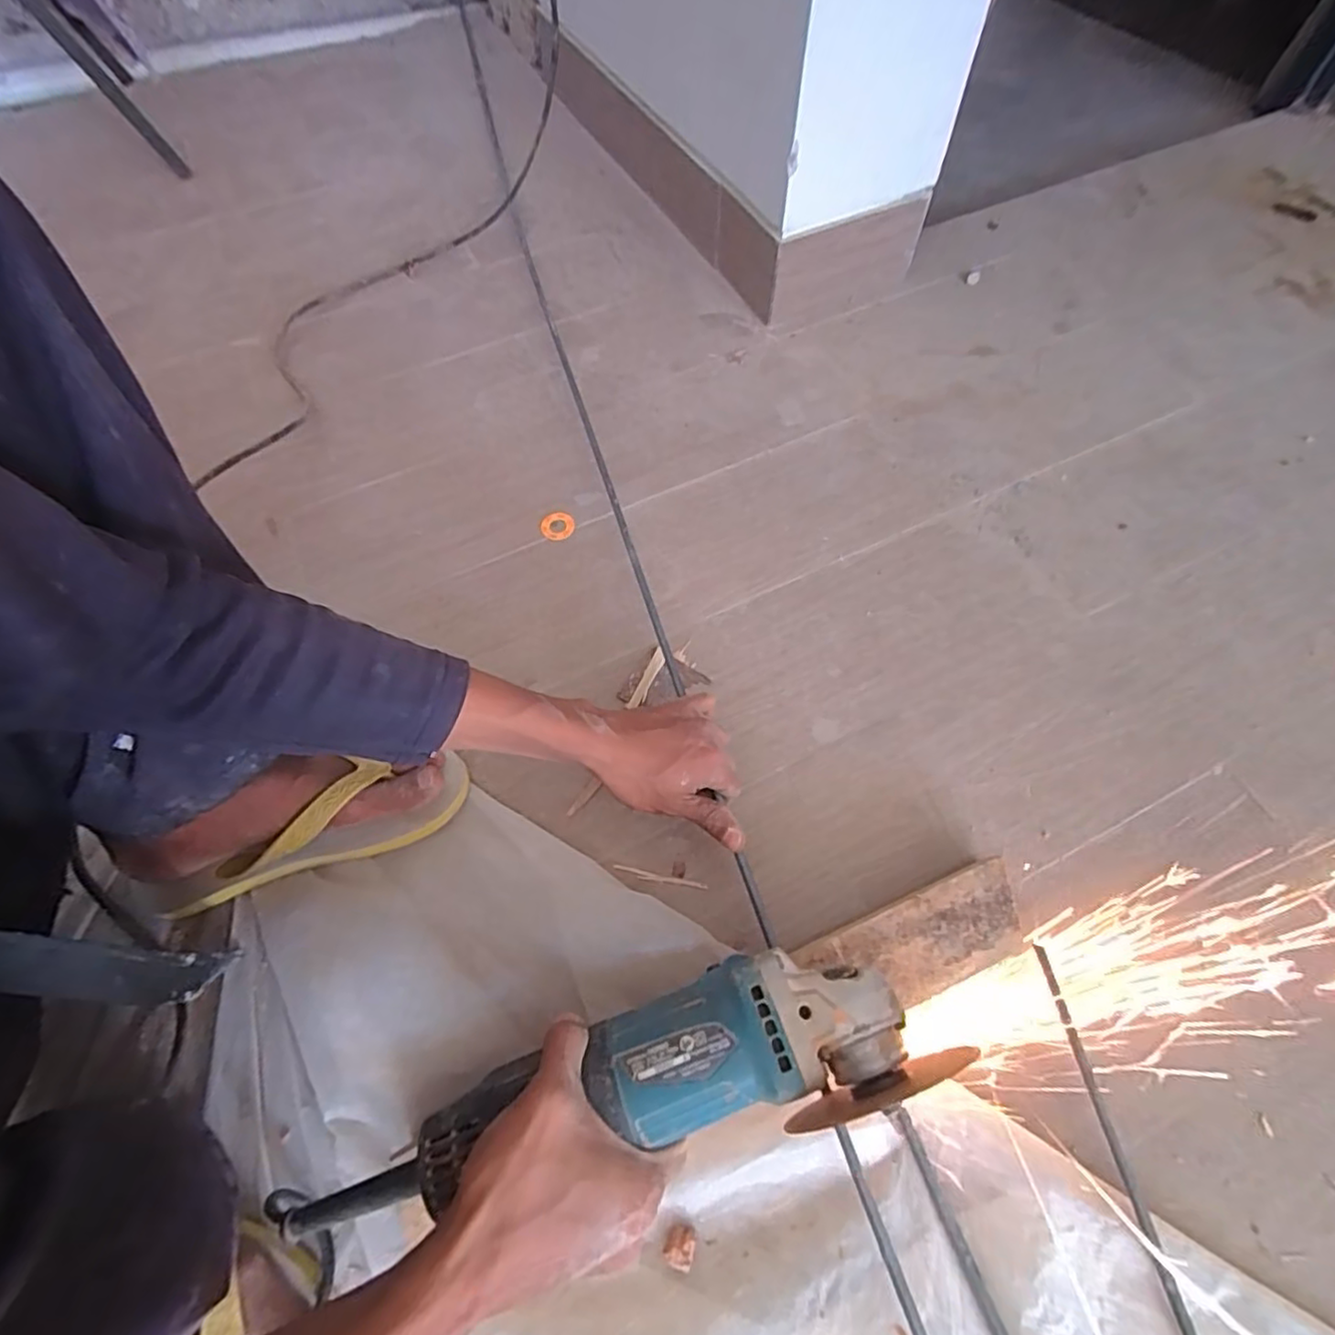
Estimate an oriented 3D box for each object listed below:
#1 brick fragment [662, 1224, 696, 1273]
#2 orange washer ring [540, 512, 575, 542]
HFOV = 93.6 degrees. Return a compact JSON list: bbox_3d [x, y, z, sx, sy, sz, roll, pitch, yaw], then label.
[{"bbox_3d":[0.007,0.324,0.350,0.017,0.007,0.019,12,62,7],"label":"brick fragment"},{"bbox_3d":[-0.105,-0.135,0.603,0.031,0.007,0.029,0,61,0],"label":"orange washer ring"}]

